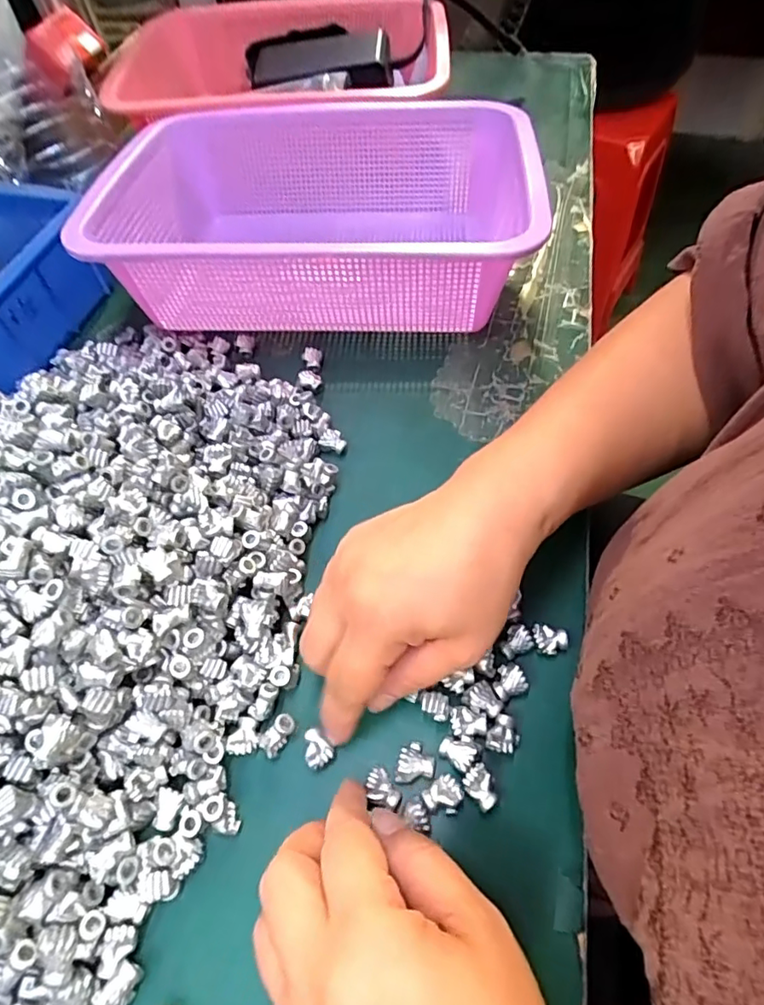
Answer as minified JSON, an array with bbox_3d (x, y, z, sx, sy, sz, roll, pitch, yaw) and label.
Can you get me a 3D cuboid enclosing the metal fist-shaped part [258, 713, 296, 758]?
[{"bbox_3d":[-0.048,0.107,0.252,0.009,0.012,0.018,37,67,24],"label":"metal fist-shaped part"}]

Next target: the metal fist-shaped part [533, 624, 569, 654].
[{"bbox_3d":[0.084,0.068,0.272,0.017,0.009,0.013,-2,57,3],"label":"metal fist-shaped part"}]

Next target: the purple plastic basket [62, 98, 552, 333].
[{"bbox_3d":[-0.042,-0.211,0.410,0.284,0.098,0.219,2,58,5],"label":"purple plastic basket"}]

